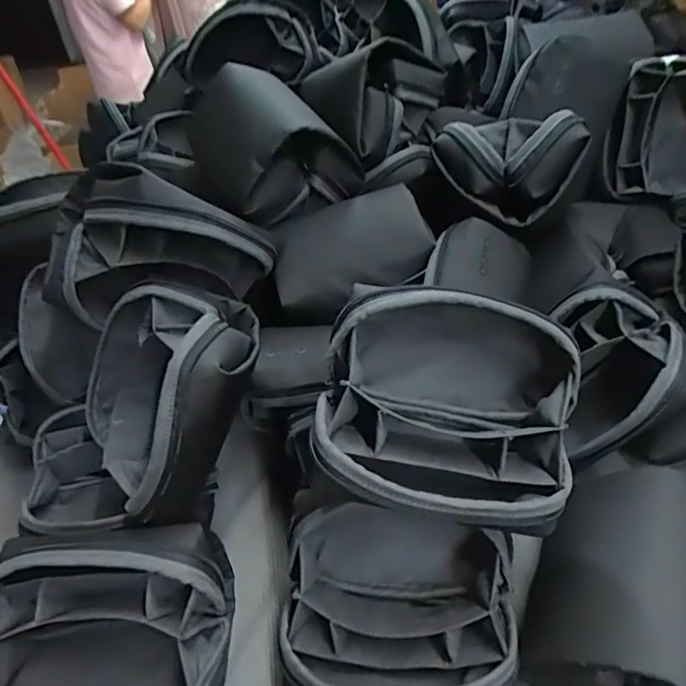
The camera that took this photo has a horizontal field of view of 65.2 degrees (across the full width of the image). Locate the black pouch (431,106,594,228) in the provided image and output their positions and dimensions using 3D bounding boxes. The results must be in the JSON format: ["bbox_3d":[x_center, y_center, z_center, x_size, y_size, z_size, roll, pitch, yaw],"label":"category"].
[{"bbox_3d":[0.156,-0.161,0.498,0.133,0.085,0.055,4,23,29],"label":"black pouch"}]

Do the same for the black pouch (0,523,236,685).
[{"bbox_3d":[-0.172,0.218,0.384,0.169,0.116,0.128,-8,39,-3],"label":"black pouch"}]

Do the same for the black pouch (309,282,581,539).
[{"bbox_3d":[0.065,0.036,0.344,0.163,0.101,0.131,6,40,14],"label":"black pouch"}]

